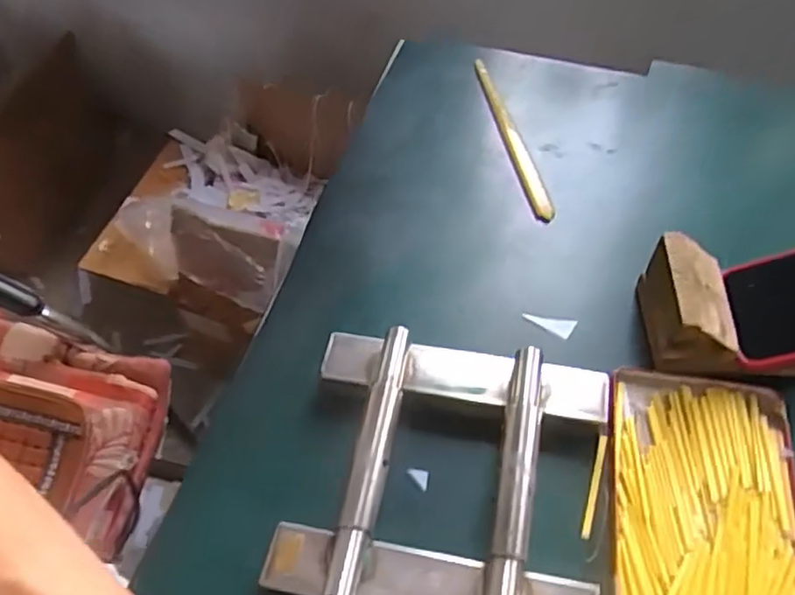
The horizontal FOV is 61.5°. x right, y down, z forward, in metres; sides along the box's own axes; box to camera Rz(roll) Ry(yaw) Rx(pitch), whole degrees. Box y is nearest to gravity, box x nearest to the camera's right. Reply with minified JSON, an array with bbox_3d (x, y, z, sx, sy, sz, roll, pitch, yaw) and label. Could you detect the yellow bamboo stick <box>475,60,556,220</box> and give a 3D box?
[{"bbox_3d":[0.109,-0.153,0.625,0.020,0.014,0.203,-11,57,-5],"label":"yellow bamboo stick"}]

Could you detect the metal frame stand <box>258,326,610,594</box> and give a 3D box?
[{"bbox_3d":[0.032,0.111,0.427,0.192,0.041,0.177,9,57,8],"label":"metal frame stand"}]

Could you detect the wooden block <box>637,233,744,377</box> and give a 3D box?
[{"bbox_3d":[0.210,0.005,0.481,0.061,0.064,0.082,2,56,3],"label":"wooden block"}]

